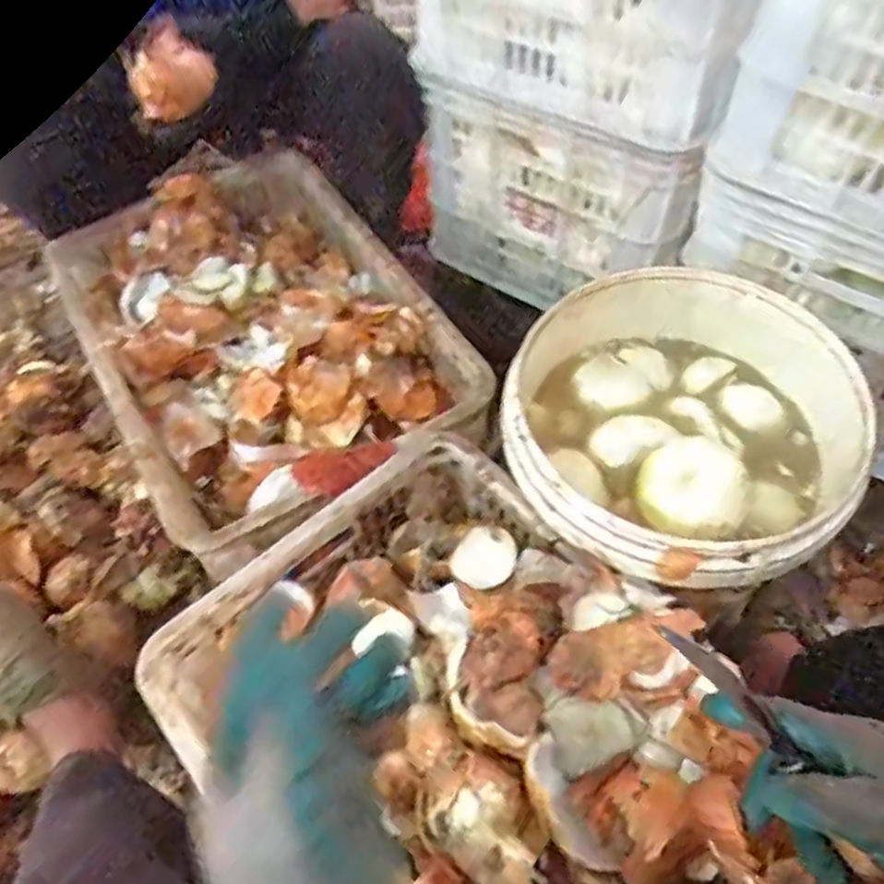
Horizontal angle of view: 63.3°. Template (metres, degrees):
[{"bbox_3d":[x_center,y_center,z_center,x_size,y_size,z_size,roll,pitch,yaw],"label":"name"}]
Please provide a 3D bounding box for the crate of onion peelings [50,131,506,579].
[{"bbox_3d":[-0.222,-0.115,0.878,0.357,0.156,0.530,-25,59,-21],"label":"crate of onion peelings"}]

